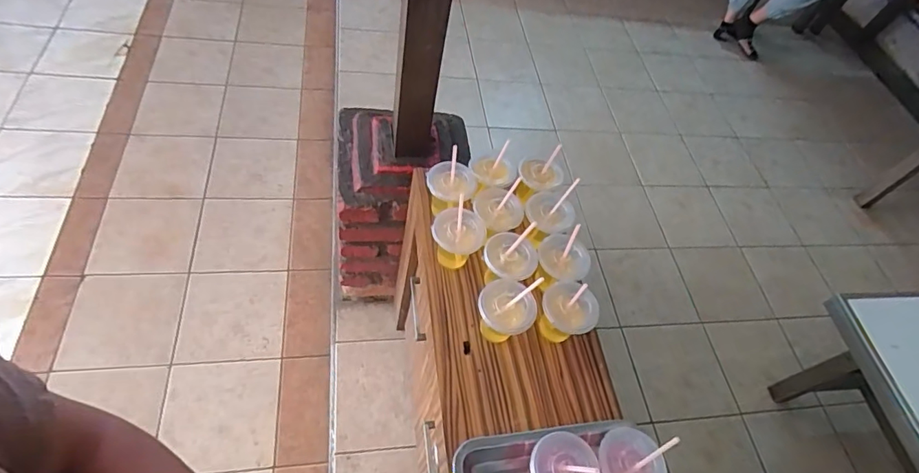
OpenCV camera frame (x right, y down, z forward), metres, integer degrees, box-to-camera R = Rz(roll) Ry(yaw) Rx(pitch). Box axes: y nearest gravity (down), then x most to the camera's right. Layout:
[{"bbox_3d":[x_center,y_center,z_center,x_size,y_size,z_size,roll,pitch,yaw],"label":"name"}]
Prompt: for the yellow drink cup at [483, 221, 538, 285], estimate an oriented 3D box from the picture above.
[{"bbox_3d":[0.085,0.041,0.837,0.085,0.123,0.082,6,55,-8],"label":"yellow drink cup"}]

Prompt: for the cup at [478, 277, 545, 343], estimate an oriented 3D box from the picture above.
[{"bbox_3d":[0.077,0.112,0.793,0.088,0.151,0.084,6,55,-8],"label":"cup"}]

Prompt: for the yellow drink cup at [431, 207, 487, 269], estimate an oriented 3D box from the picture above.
[{"bbox_3d":[-0.006,0.006,0.876,0.092,0.103,0.083,12,54,-4],"label":"yellow drink cup"}]

